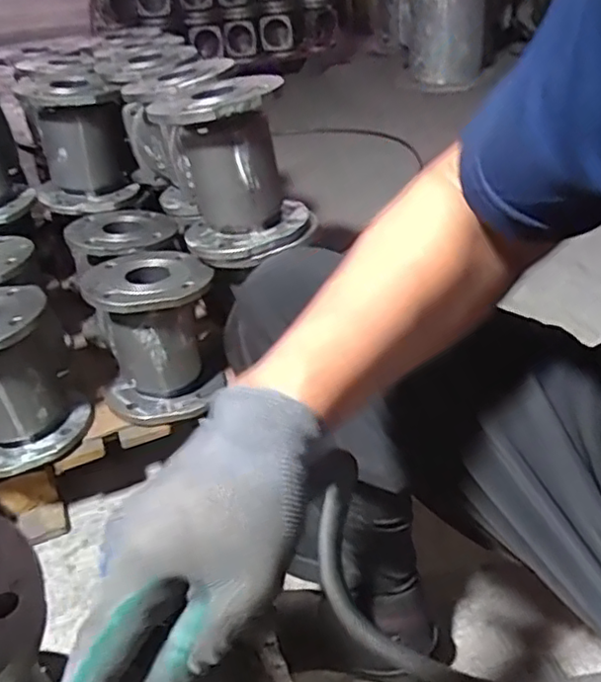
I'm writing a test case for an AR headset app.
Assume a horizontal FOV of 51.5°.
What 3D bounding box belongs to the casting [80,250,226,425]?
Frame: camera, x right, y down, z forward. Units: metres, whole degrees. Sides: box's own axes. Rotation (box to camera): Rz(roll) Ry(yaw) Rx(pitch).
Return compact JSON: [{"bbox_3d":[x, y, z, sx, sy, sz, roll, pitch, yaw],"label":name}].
[{"bbox_3d":[-0.208,-0.013,0.898,0.175,0.195,0.162,-15,35,-14],"label":"casting"}]

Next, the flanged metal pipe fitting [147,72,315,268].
[{"bbox_3d":[-0.087,-0.236,0.840,0.186,0.200,0.176,-15,35,-14],"label":"flanged metal pipe fitting"}]

